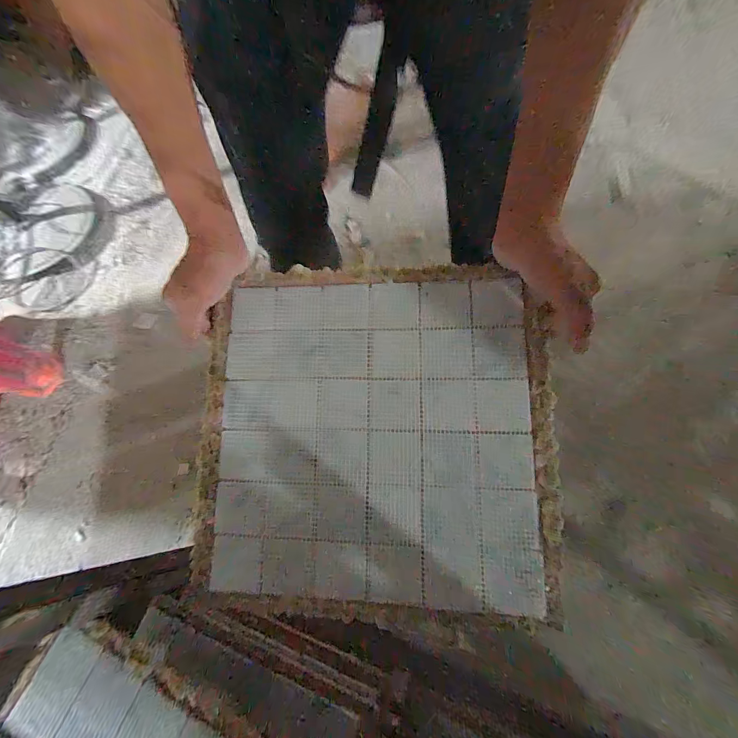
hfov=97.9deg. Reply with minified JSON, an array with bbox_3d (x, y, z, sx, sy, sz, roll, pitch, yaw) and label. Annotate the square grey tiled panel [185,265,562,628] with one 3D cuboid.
[{"bbox_3d":[-0.001,0.059,0.314,0.334,0.011,0.326,0,81,7],"label":"square grey tiled panel"}]

